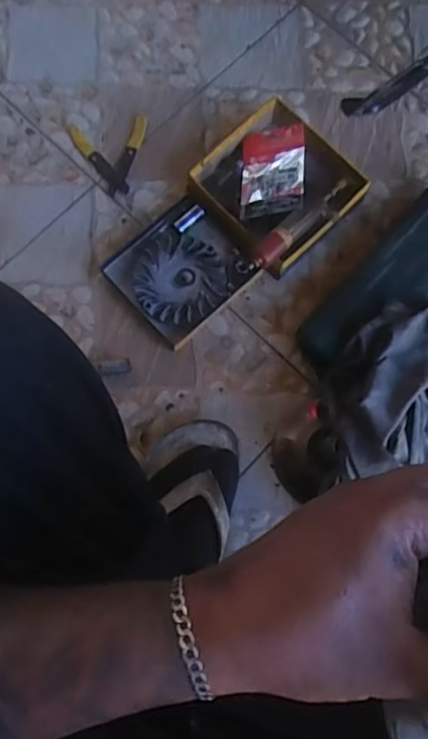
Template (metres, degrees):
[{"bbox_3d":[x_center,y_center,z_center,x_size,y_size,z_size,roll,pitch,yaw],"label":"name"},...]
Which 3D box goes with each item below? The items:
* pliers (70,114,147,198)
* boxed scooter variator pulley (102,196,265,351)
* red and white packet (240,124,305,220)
[{"bbox_3d":[-0.134,-0.289,0.779,0.101,0.010,0.109,-12,80,-2],"label":"pliers"},{"bbox_3d":[-0.041,-0.127,0.738,0.153,0.032,0.146,-41,82,-7],"label":"boxed scooter variator pulley"},{"bbox_3d":[0.074,-0.251,0.730,0.081,0.012,0.128,-5,69,27],"label":"red and white packet"}]

